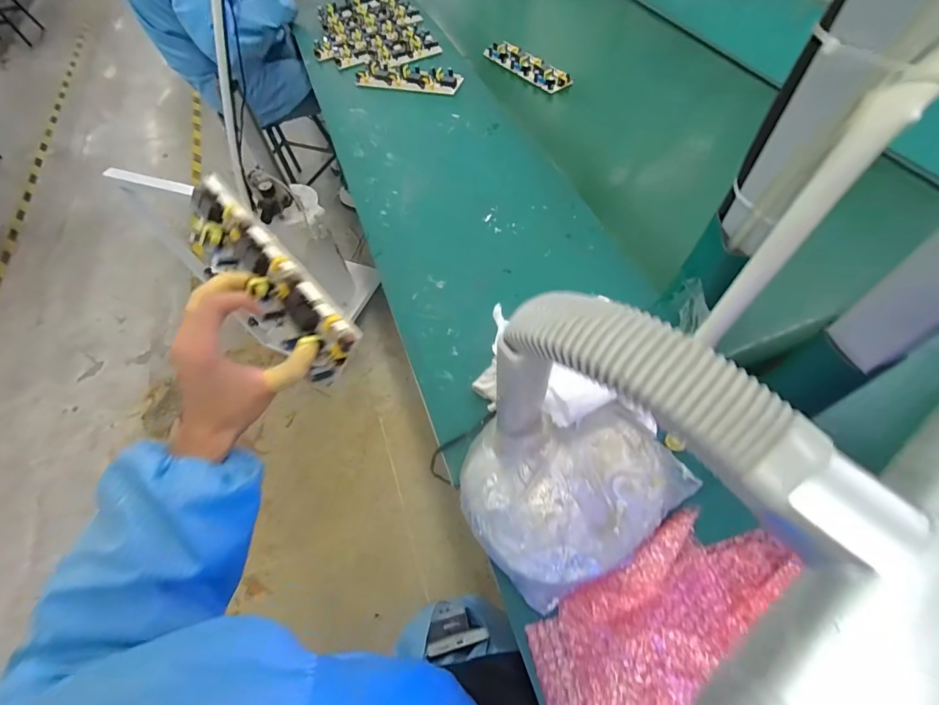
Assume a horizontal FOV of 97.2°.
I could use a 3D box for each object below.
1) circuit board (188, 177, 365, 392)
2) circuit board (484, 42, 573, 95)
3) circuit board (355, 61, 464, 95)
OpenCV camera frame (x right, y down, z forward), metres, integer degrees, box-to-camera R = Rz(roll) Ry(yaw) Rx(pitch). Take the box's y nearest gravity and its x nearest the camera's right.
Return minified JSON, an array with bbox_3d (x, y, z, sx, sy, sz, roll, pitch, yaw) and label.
[{"bbox_3d":[-0.191,-0.068,0.388,0.232,0.020,0.067,45,109,14],"label":"circuit board"},{"bbox_3d":[0.130,-0.645,0.927,0.056,0.027,0.238,-34,62,-15],"label":"circuit board"},{"bbox_3d":[-0.139,-0.609,0.923,0.244,0.025,0.082,17,62,14],"label":"circuit board"}]

